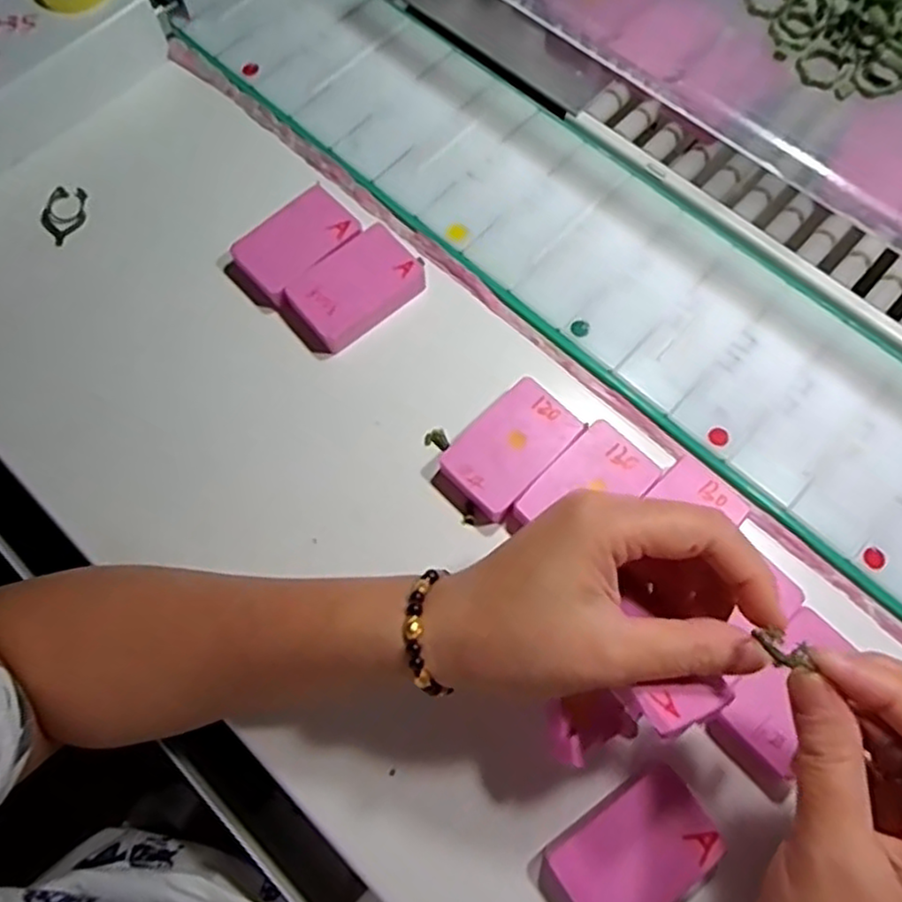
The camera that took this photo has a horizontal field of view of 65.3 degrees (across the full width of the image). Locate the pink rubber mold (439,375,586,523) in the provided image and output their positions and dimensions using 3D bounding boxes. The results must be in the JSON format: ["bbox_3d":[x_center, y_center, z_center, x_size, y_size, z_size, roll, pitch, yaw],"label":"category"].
[{"bbox_3d":[0.032,-0.001,0.370,0.045,0.017,0.070,42,76,14],"label":"pink rubber mold"}]

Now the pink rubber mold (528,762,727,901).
[{"bbox_3d":[0.077,0.179,0.307,0.076,0.023,0.051,-34,73,-10],"label":"pink rubber mold"}]

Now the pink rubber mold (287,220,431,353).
[{"bbox_3d":[-0.055,-0.096,0.409,0.076,0.013,0.048,-42,75,-13],"label":"pink rubber mold"}]

